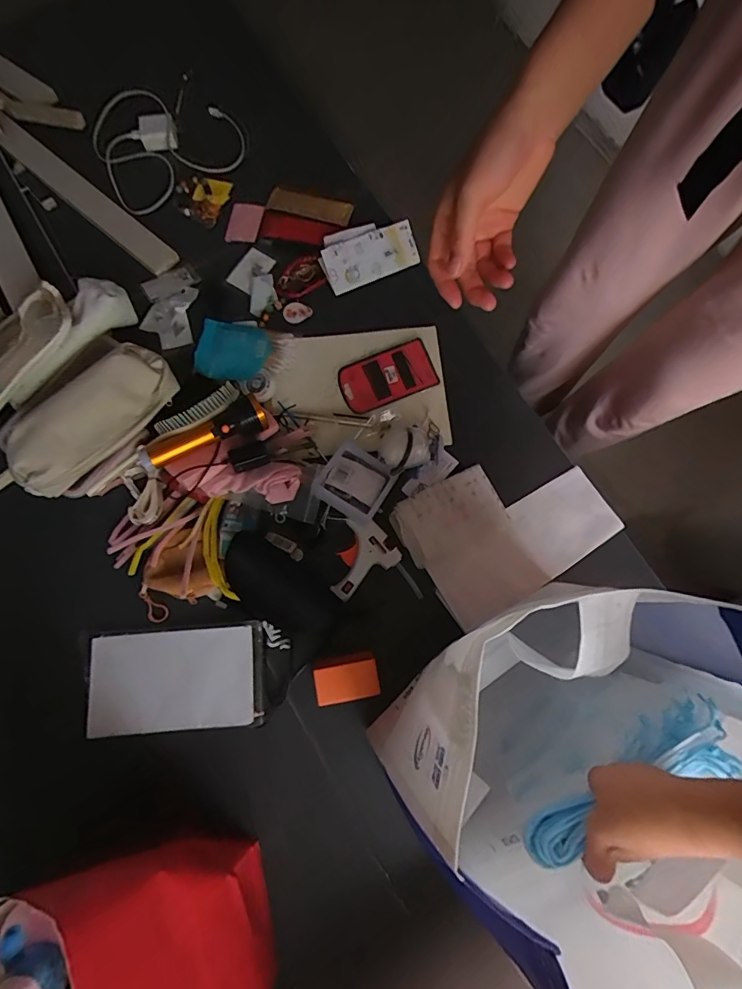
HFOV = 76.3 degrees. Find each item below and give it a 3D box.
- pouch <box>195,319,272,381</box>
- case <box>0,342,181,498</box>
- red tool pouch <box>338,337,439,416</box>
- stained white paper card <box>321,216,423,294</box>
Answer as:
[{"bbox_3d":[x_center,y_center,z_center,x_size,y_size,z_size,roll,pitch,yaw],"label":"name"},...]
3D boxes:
[{"bbox_3d":[-0.198,-0.210,0.682,0.102,0.015,0.100,1,66,-5],"label":"pouch"},{"bbox_3d":[-0.367,-0.081,0.590,0.093,0.042,0.272,40,79,7],"label":"case"},{"bbox_3d":[0.023,-0.179,0.705,0.141,0.011,0.082,-22,79,-6],"label":"red tool pouch"},{"bbox_3d":[0.000,-0.375,0.745,0.152,0.007,0.067,-25,112,-8],"label":"stained white paper card"}]

